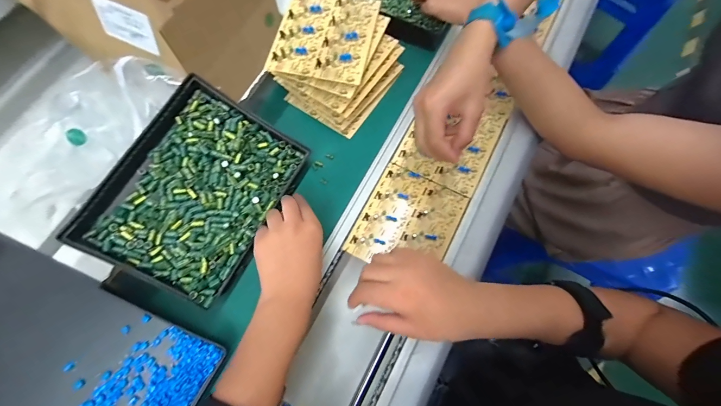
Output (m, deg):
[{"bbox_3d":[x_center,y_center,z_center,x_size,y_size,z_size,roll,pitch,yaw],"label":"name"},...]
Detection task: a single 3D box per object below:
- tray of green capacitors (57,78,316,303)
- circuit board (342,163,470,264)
[{"bbox_3d":[-0.186,-0.017,0.361,0.164,0.031,0.222,32,76,-7],"label":"tray of green capacitors"},{"bbox_3d":[0.063,0.026,0.406,0.118,0.006,0.136,27,75,9],"label":"circuit board"}]

